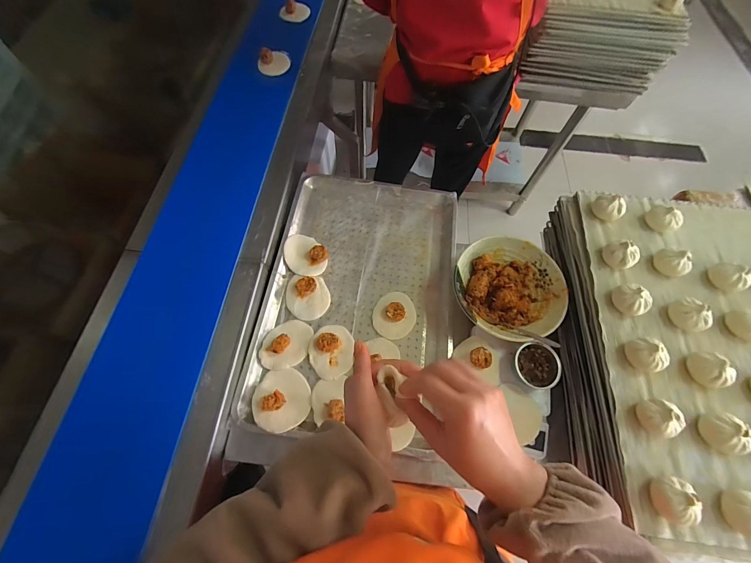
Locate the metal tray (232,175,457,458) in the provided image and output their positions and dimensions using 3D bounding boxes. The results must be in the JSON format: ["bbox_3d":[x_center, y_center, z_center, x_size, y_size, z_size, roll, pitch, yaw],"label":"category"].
[{"bbox_3d":[-0.028,0.018,0.690,0.390,0.035,0.588,8,65,0],"label":"metal tray"}]

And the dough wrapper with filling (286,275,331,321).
[{"bbox_3d":[-0.141,0.030,0.669,0.088,0.030,0.096,1,65,-3],"label":"dough wrapper with filling"}]

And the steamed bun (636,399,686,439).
[{"bbox_3d":[0.420,0.199,0.470,0.051,0.041,0.053,-2,65,-4],"label":"steamed bun"}]

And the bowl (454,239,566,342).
[{"bbox_3d":[0.264,0.021,0.657,0.207,0.073,0.208,2,65,-2],"label":"bowl"}]

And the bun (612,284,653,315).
[{"bbox_3d":[0.439,0.031,0.550,0.049,0.040,0.056,-28,70,-15],"label":"bun"}]

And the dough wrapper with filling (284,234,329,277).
[{"bbox_3d":[-0.157,-0.060,0.709,0.081,0.026,0.104,-39,73,-19],"label":"dough wrapper with filling"}]

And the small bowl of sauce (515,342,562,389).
[{"bbox_3d":[0.292,0.155,0.586,0.076,0.033,0.076,1,65,-3],"label":"small bowl of sauce"}]

